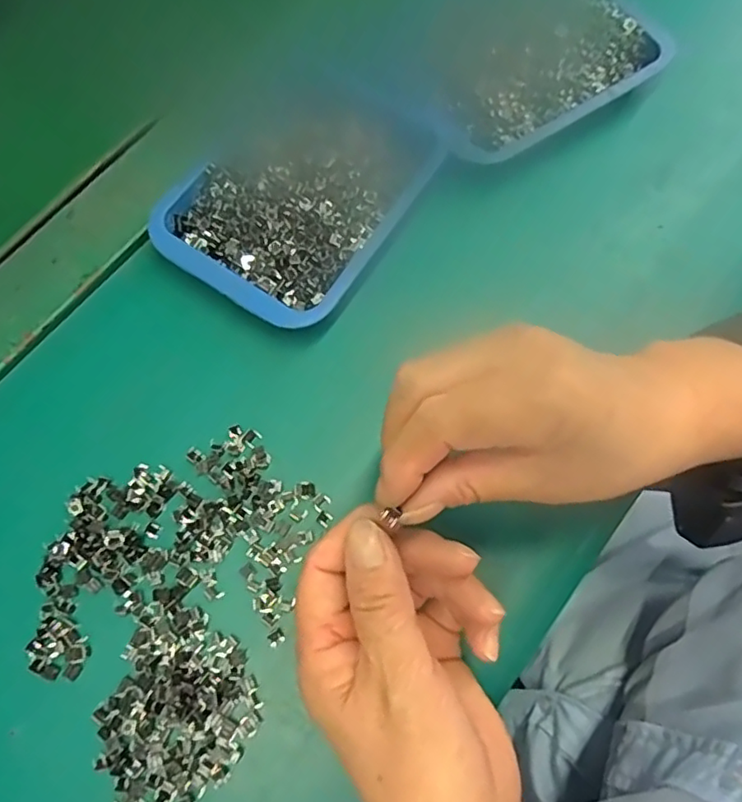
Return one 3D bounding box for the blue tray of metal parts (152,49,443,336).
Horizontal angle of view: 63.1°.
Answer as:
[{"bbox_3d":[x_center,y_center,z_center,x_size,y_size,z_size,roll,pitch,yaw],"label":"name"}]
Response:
[{"bbox_3d":[-0.041,-0.119,0.342,0.114,0.025,0.147,33,76,9],"label":"blue tray of metal parts"}]

